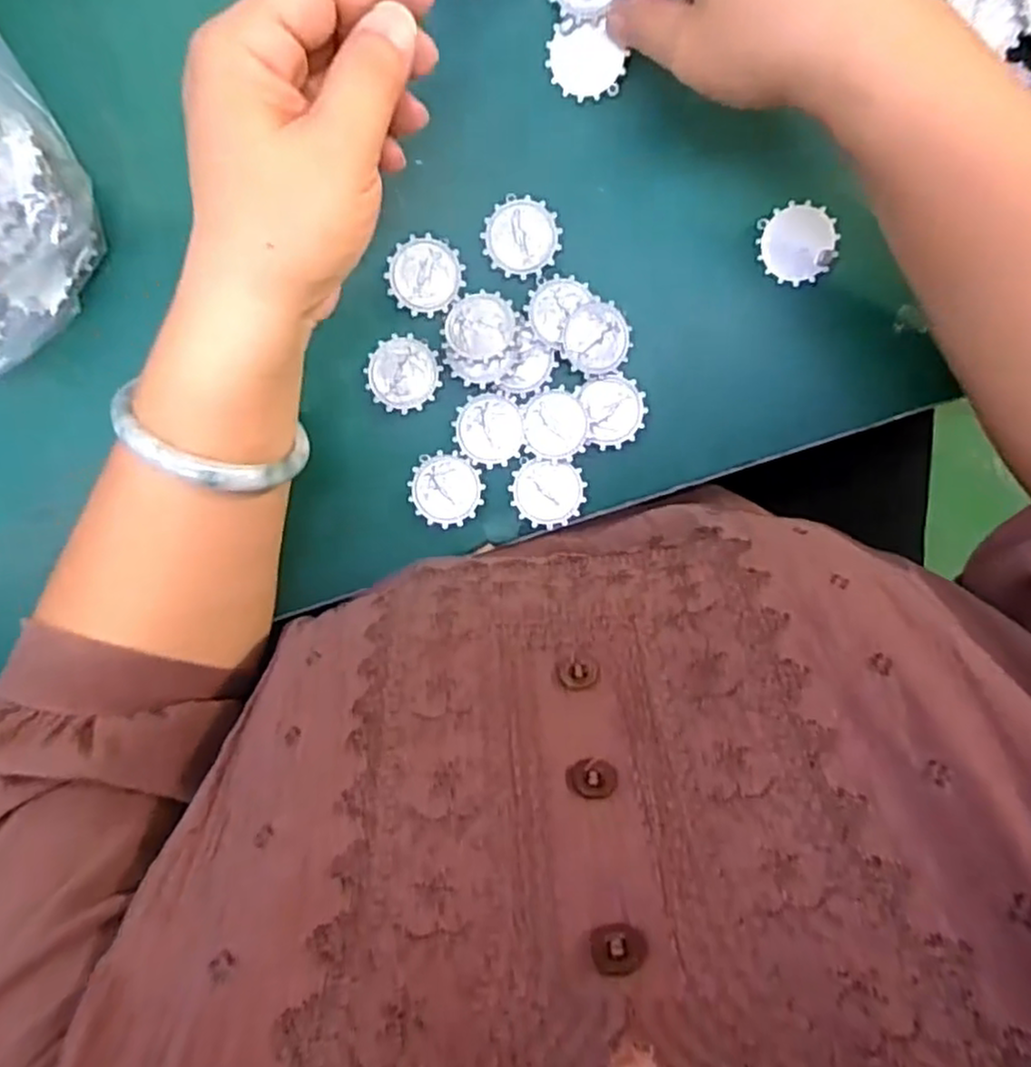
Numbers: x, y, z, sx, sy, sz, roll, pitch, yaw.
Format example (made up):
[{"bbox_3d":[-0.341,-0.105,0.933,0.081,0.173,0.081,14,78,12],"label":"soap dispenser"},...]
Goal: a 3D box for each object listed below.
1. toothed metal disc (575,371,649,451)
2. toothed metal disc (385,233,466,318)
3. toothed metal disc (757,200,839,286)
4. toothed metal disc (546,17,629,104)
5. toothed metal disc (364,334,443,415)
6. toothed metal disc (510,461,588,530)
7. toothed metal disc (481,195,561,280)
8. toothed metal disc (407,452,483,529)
[{"bbox_3d":[0.045,-0.056,0.325,0.029,0.004,0.032,-14,98,1],"label":"toothed metal disc"},{"bbox_3d":[-0.040,-0.114,0.316,0.032,0.004,0.033,0,98,-1],"label":"toothed metal disc"},{"bbox_3d":[0.125,-0.128,0.316,0.032,0.004,0.032,0,98,-1],"label":"toothed metal disc"},{"bbox_3d":[0.030,-0.201,0.303,0.031,0.004,0.028,2,107,8],"label":"toothed metal disc"},{"bbox_3d":[-0.051,-0.072,0.320,0.032,0.004,0.033,0,98,-1],"label":"toothed metal disc"},{"bbox_3d":[0.015,-0.019,0.330,0.033,0.004,0.030,0,98,-1],"label":"toothed metal disc"},{"bbox_3d":[0.003,-0.131,0.315,0.033,0.004,0.033,0,98,-1],"label":"toothed metal disc"},{"bbox_3d":[-0.032,-0.021,0.332,0.033,0.004,0.033,-3,98,-1],"label":"toothed metal disc"}]

